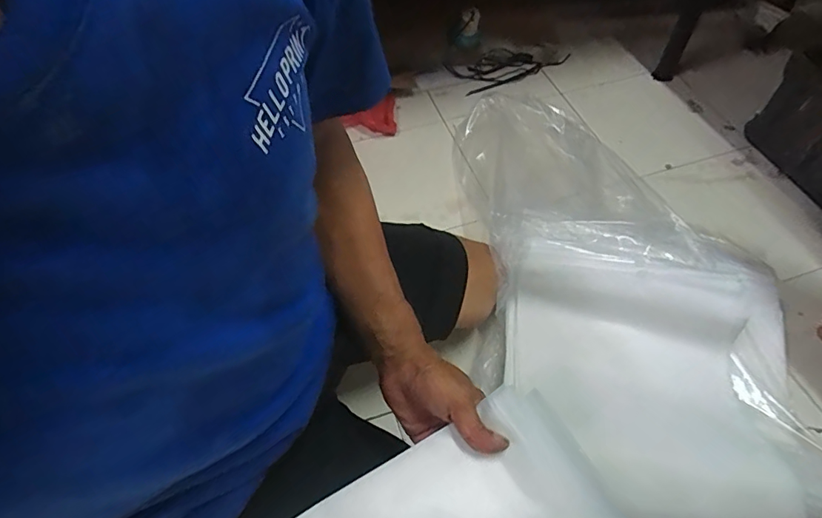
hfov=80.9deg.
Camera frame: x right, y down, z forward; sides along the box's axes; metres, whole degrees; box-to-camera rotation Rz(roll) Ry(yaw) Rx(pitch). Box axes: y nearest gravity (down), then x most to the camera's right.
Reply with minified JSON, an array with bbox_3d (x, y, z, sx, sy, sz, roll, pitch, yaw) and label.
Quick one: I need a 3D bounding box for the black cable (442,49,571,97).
[{"bbox_3d":[0.242,-0.482,1.208,0.292,0.043,0.110,-24,58,-14],"label":"black cable"}]

